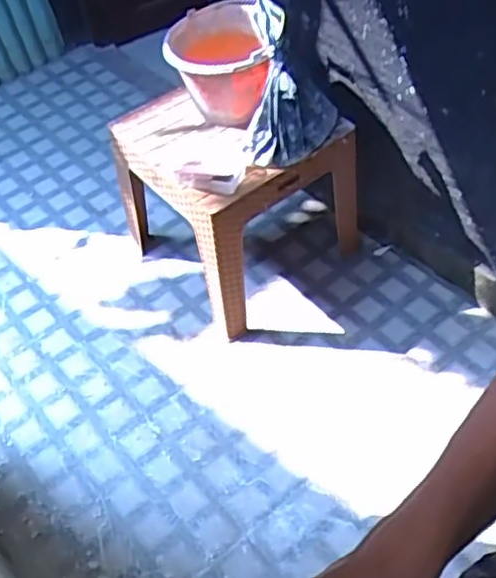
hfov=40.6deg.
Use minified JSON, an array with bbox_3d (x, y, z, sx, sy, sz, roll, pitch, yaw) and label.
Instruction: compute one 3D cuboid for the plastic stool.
[{"bbox_3d":[-0.033,-0.259,1.801,0.489,0.486,0.438,-38,57,-25],"label":"plastic stool"}]

